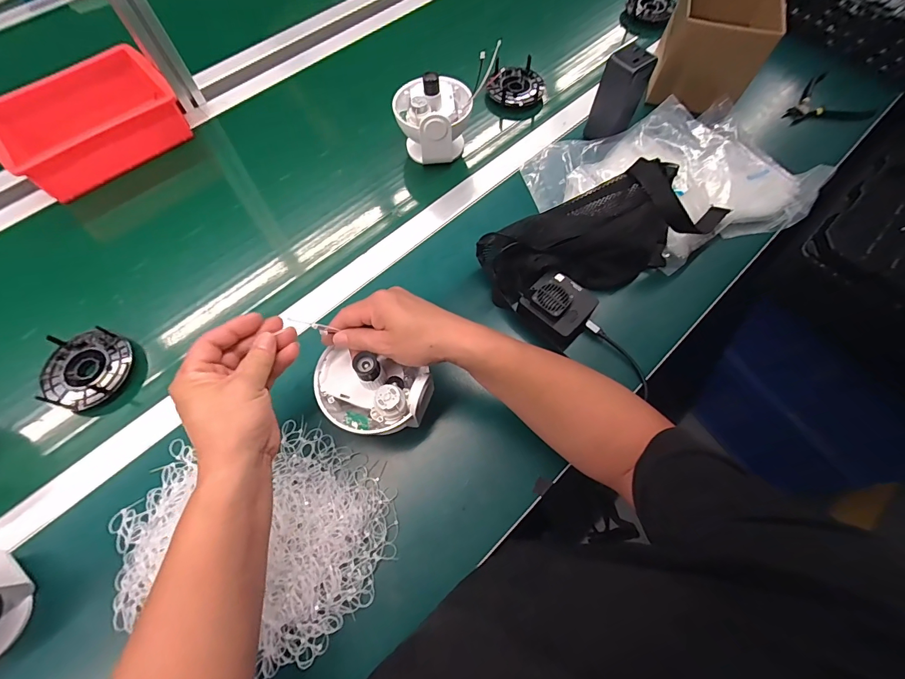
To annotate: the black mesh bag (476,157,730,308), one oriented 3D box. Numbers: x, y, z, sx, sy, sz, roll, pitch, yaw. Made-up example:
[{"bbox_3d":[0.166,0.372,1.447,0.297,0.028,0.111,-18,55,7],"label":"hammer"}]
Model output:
[{"bbox_3d":[0.199,-0.142,0.527,0.325,0.107,0.119,-22,68,-10],"label":"black mesh bag"}]

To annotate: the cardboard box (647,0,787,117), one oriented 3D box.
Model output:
[{"bbox_3d":[0.388,-0.438,0.603,0.129,0.130,0.163,15,67,6],"label":"cardboard box"}]

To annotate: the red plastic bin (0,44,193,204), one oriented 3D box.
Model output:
[{"bbox_3d":[-0.558,-0.334,0.624,0.166,0.072,0.241,42,72,16],"label":"red plastic bin"}]

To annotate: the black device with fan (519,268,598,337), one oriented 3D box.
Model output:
[{"bbox_3d":[0.136,-0.047,0.510,0.078,0.038,0.070,42,73,15],"label":"black device with fan"}]

